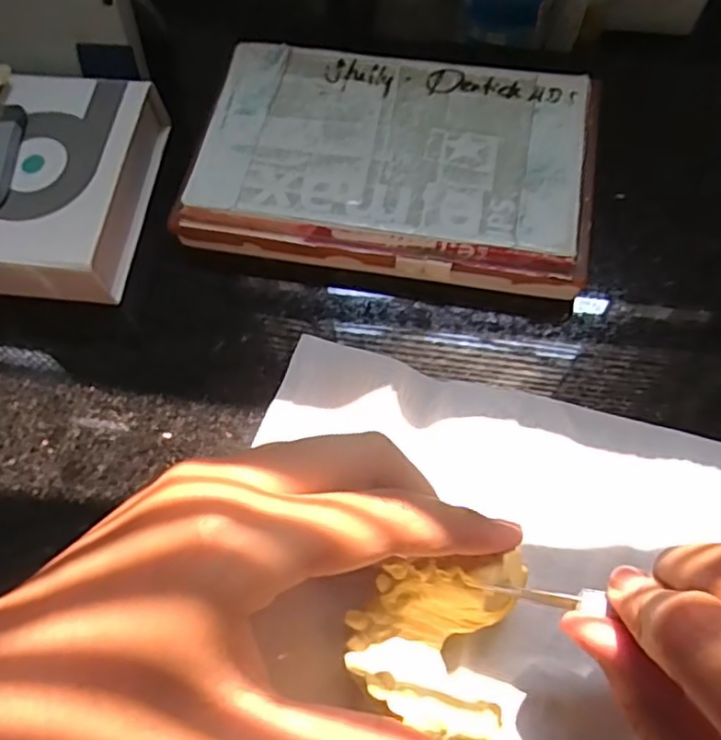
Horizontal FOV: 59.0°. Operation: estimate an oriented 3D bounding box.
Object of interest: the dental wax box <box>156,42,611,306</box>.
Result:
[{"bbox_3d":[0.014,-0.079,0.251,0.148,0.023,0.092,10,69,7],"label":"dental wax box"}]

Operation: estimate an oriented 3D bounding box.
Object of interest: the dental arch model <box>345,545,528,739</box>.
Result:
[{"bbox_3d":[0.019,0.072,0.175,0.041,0.025,0.048,15,69,9],"label":"dental arch model"}]

